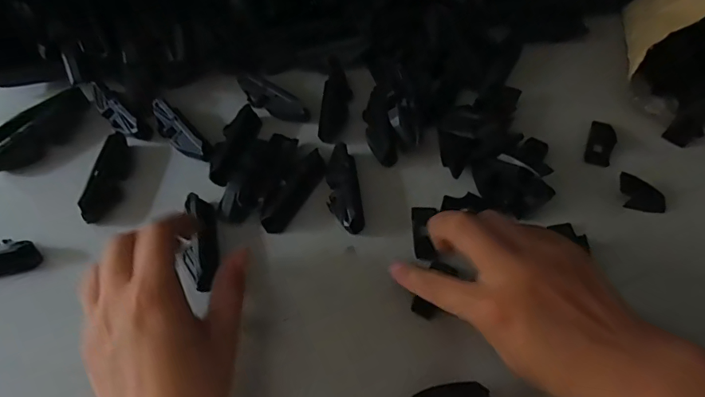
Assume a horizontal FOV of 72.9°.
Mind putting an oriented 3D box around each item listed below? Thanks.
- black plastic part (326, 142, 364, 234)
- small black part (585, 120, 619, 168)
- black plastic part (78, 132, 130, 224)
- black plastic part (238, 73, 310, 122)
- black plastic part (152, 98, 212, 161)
[{"bbox_3d":[-0.006,-0.009,0.354,0.024,0.018,0.071,-7,59,-2],"label":"black plastic part"},{"bbox_3d":[0.197,-0.044,0.377,0.020,0.004,0.041,19,62,13],"label":"small black part"},{"bbox_3d":[-0.186,-0.017,0.365,0.016,0.024,0.073,2,59,4],"label":"black plastic part"},{"bbox_3d":[-0.069,-0.085,0.398,0.067,0.016,0.018,27,64,17],"label":"black plastic part"},{"bbox_3d":[-0.136,-0.052,0.376,0.019,0.017,0.068,-41,66,-20],"label":"black plastic part"}]

